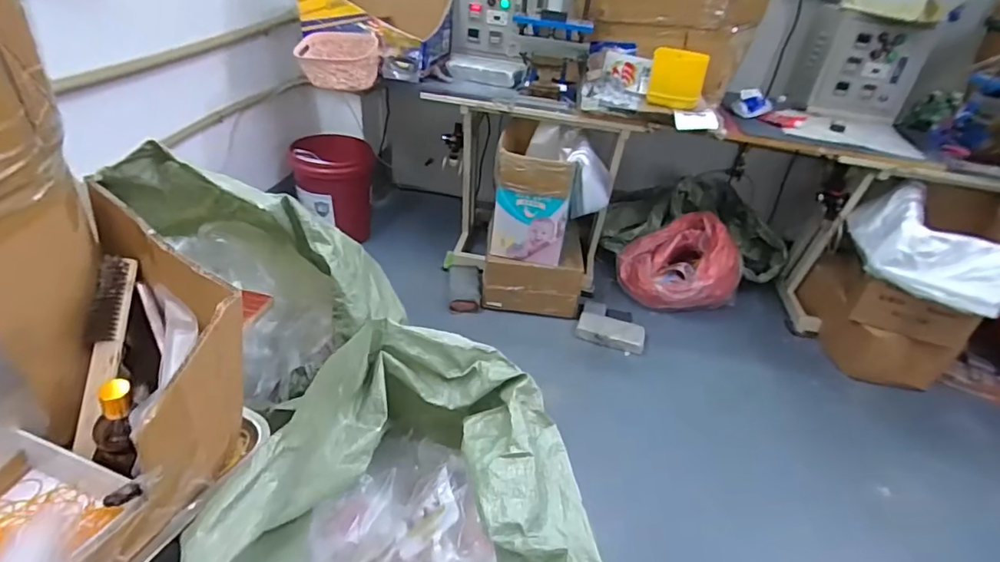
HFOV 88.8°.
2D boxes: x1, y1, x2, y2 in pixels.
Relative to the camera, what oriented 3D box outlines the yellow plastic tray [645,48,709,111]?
[{"bbox_3d":[0.500,-0.569,1.439,0.150,0.150,0.038,10,25,7],"label":"yellow plastic tray"}]

